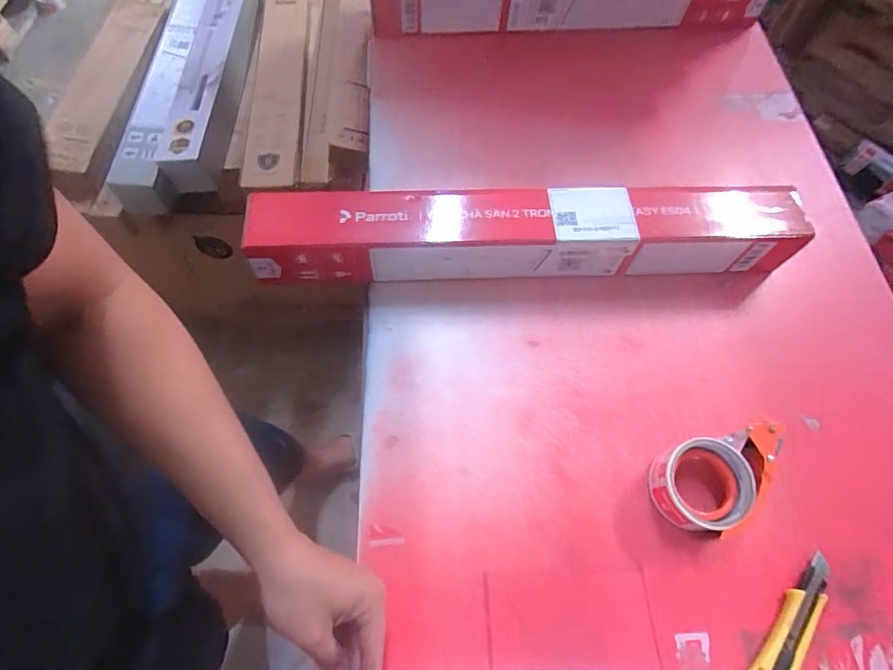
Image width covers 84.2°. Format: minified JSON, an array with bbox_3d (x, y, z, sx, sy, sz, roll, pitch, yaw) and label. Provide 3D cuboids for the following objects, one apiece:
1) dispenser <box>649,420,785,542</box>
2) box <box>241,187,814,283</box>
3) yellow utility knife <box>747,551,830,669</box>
[{"bbox_3d":[0.287,0.149,0.515,0.135,0.061,0.091,-20,67,-11],"label":"dispenser"},{"bbox_3d":[0.100,-0.126,0.623,0.655,0.095,0.081,-2,65,-3],"label":"box"},{"bbox_3d":[0.335,0.286,0.479,0.038,0.012,0.157,38,69,15],"label":"yellow utility knife"}]

